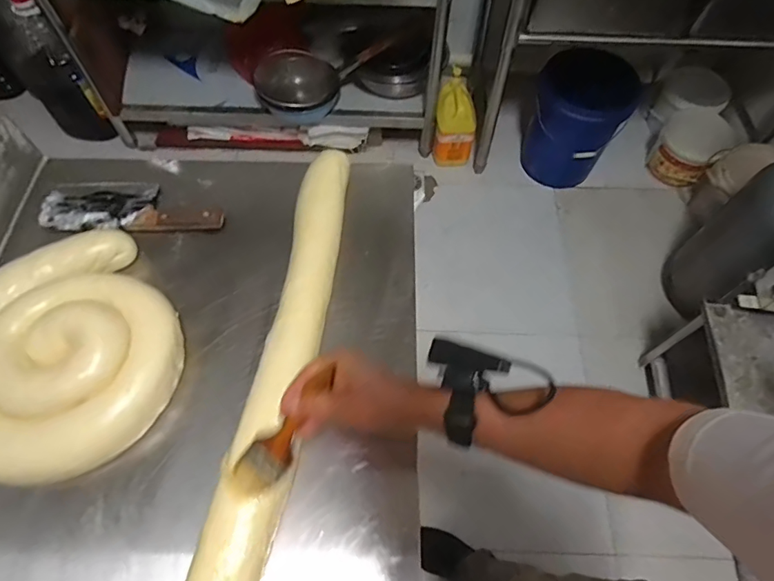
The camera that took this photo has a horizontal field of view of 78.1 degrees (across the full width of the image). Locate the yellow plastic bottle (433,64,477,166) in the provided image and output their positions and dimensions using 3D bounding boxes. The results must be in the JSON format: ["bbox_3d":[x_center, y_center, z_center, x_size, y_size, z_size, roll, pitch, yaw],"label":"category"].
[{"bbox_3d":[0.243,-0.609,1.703,0.141,0.325,0.091,-7,35,-5],"label":"yellow plastic bottle"}]

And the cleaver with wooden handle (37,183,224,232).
[{"bbox_3d":[-0.385,-0.125,0.718,0.277,0.021,0.093,0,62,-1],"label":"cleaver with wooden handle"}]

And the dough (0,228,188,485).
[{"bbox_3d":[-0.406,0.069,0.579,0.268,0.050,0.300,-33,67,-17],"label":"dough"}]

